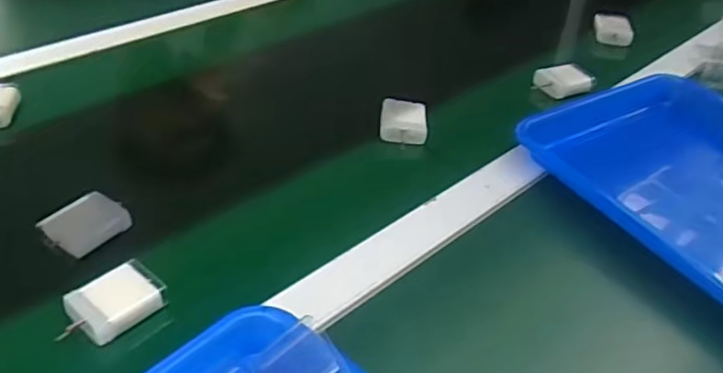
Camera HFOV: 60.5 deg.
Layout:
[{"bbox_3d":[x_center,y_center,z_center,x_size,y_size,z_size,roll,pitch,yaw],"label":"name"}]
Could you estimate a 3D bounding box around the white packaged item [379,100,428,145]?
[{"bbox_3d":[0.040,-0.063,0.594,0.043,0.016,0.054,6,39,-1],"label":"white packaged item"}]

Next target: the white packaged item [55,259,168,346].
[{"bbox_3d":[-0.163,0.075,0.405,0.042,0.015,0.064,34,46,29],"label":"white packaged item"}]

